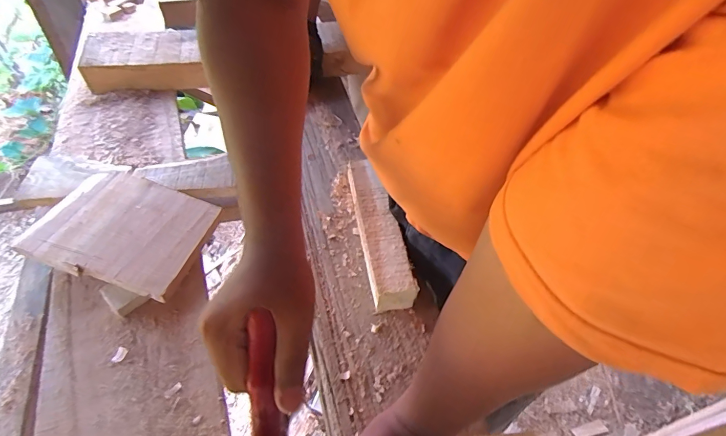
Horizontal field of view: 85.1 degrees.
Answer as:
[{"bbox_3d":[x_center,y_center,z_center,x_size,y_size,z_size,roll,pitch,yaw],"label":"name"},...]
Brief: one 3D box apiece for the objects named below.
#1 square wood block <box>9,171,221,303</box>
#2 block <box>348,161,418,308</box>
[{"bbox_3d":[-0.295,0.009,0.493,0.191,0.014,0.146,14,50,8],"label":"square wood block"},{"bbox_3d":[0.019,0.013,0.545,0.054,0.044,0.236,-8,53,-9],"label":"block"}]

